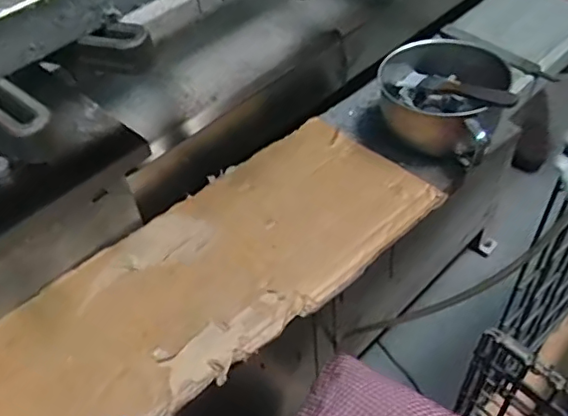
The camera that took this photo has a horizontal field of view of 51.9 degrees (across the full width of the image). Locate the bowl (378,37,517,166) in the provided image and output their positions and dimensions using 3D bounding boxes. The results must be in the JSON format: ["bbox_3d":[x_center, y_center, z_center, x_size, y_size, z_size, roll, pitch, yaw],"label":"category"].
[{"bbox_3d":[0.183,-0.125,0.687,0.149,0.086,0.154,-2,48,2],"label":"bowl"}]

